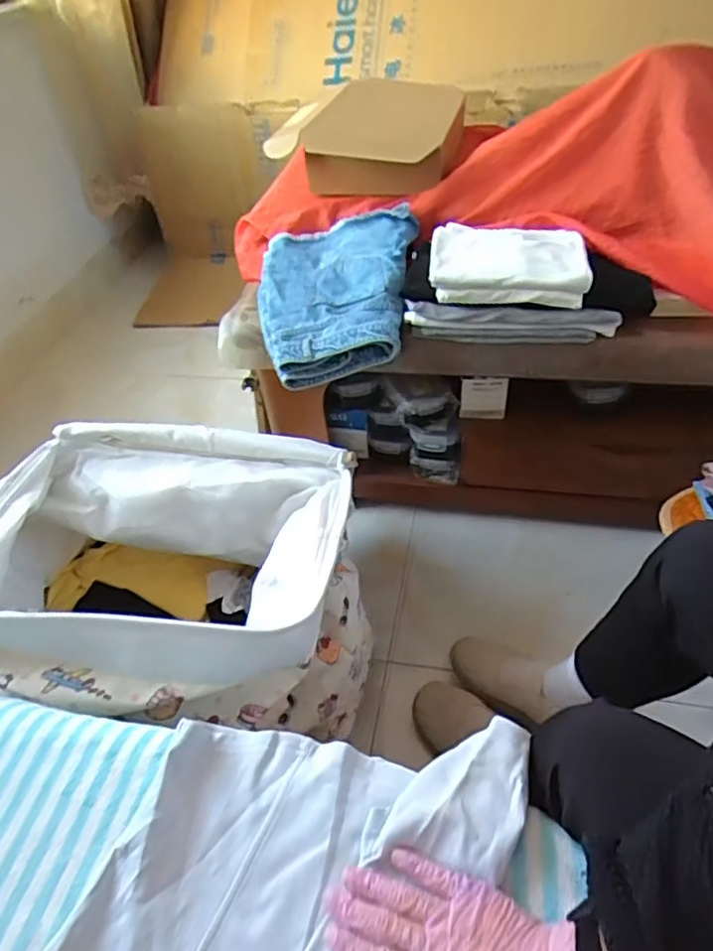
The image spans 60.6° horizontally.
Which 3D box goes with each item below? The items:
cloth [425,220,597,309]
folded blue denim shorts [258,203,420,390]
[{"bbox_3d":[0.229,-0.328,0.928,0.227,0.045,0.188,1,45,9],"label":"cloth"},{"bbox_3d":[-0.033,-0.302,1.020,0.263,0.123,0.324,-2,45,7],"label":"folded blue denim shorts"}]

